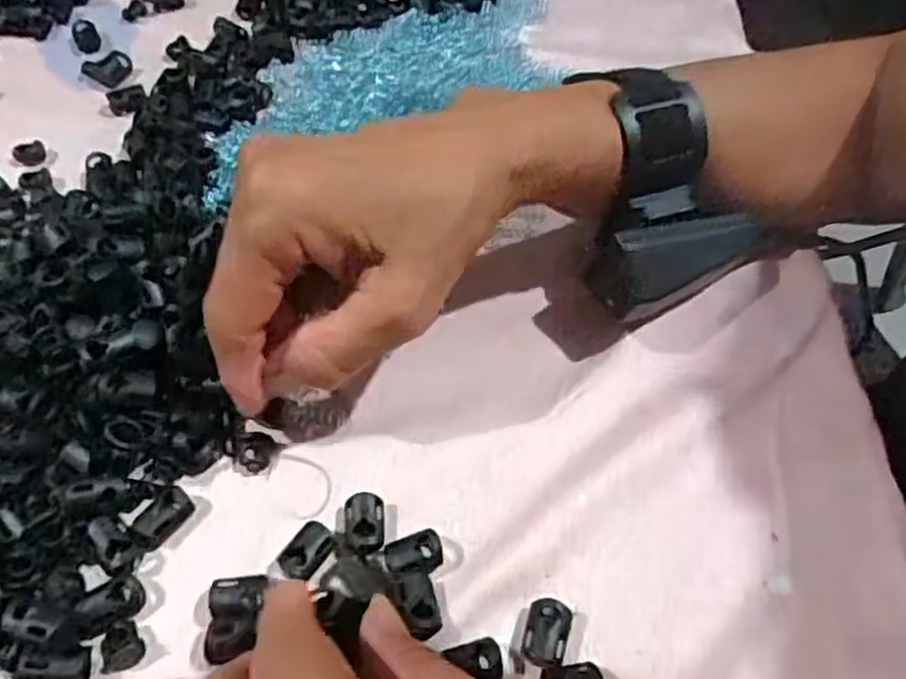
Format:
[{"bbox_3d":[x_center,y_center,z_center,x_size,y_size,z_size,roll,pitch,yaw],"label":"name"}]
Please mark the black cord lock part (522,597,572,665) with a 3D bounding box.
[{"bbox_3d":[0.031,0.096,0.245,0.014,0.008,0.020,13,56,8],"label":"black cord lock part"}]

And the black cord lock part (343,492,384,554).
[{"bbox_3d":[-0.032,0.067,0.266,0.014,0.009,0.021,-3,55,-3],"label":"black cord lock part"}]

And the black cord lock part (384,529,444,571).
[{"bbox_3d":[-0.013,0.076,0.261,0.020,0.008,0.014,-14,56,-10],"label":"black cord lock part"}]

